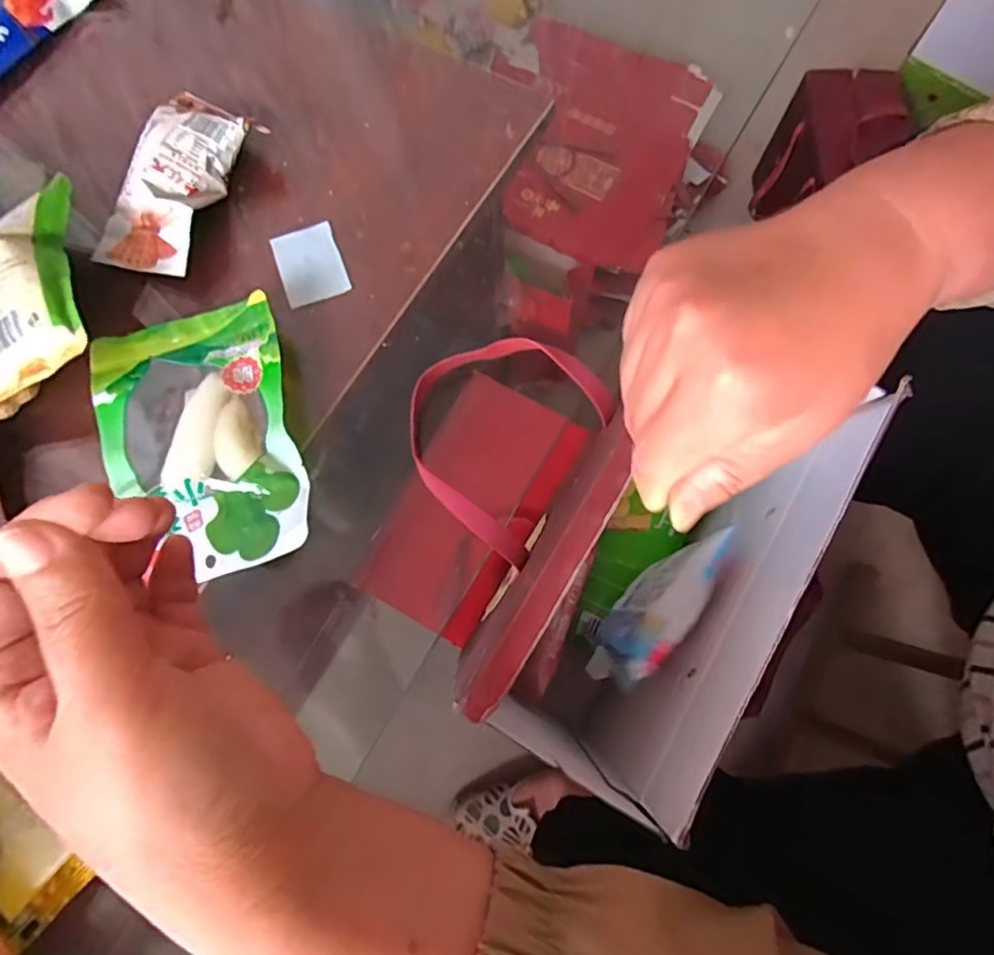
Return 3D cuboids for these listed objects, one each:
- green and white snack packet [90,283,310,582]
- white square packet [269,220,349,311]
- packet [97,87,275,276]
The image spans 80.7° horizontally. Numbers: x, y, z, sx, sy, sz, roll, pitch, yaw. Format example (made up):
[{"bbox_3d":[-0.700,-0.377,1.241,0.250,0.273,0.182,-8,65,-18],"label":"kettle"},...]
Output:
[{"bbox_3d":[-0.176,-0.025,0.342,0.112,0.014,0.166,-16,73,-3],"label":"green and white snack packet"},{"bbox_3d":[-0.125,-0.143,0.393,0.042,0.005,0.056,-21,74,-4],"label":"white square packet"},{"bbox_3d":[-0.213,-0.191,0.385,0.073,0.033,0.115,21,75,8],"label":"packet"}]

